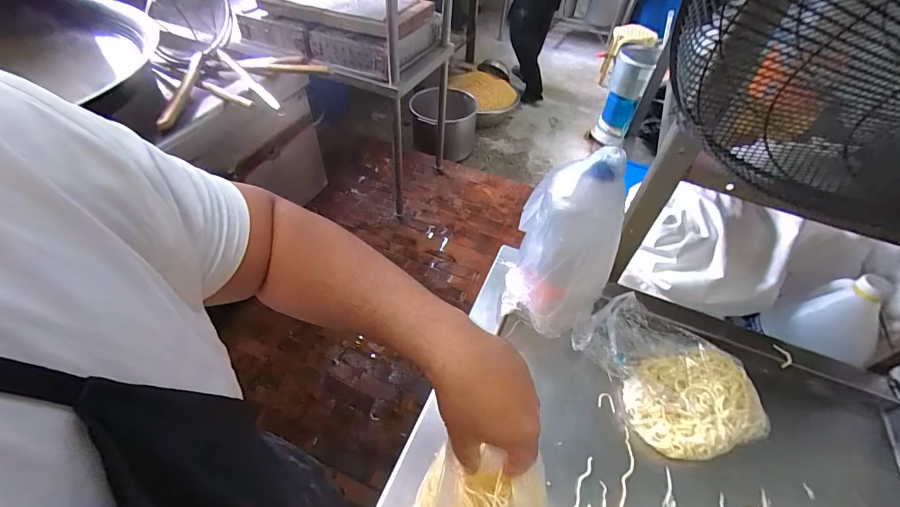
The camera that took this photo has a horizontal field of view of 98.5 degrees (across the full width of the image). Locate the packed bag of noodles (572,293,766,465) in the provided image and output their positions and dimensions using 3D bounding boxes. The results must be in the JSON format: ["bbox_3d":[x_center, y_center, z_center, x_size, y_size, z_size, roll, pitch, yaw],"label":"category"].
[{"bbox_3d":[0.304,0.171,0.544,0.167,0.087,0.243,-34,59,-28],"label":"packed bag of noodles"}]

